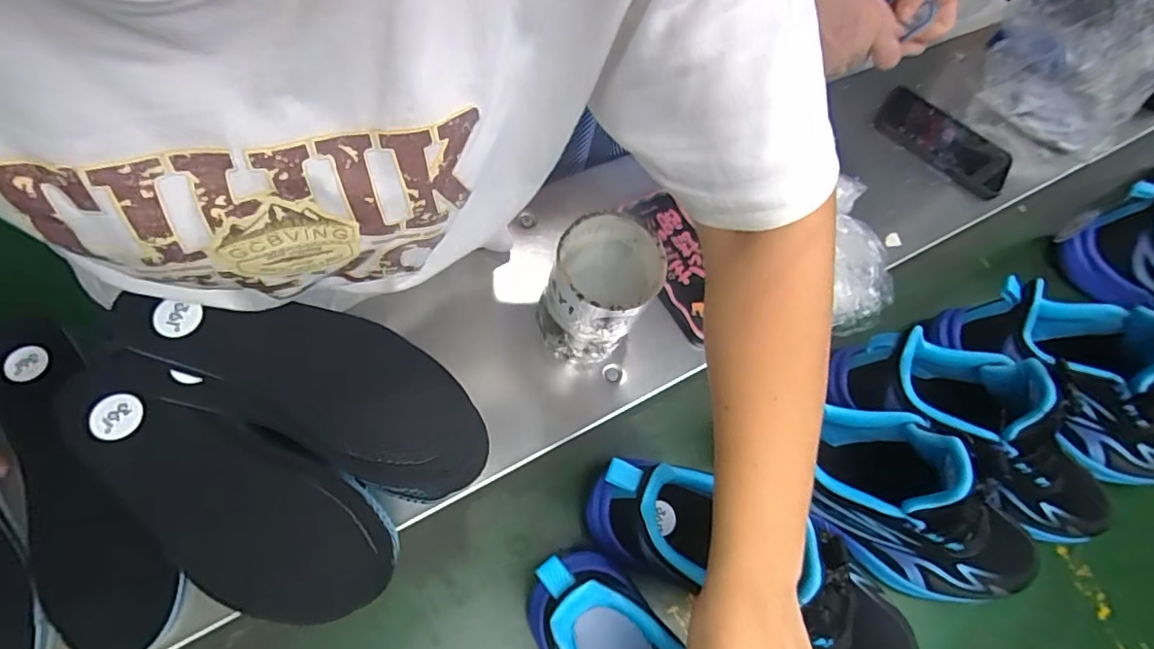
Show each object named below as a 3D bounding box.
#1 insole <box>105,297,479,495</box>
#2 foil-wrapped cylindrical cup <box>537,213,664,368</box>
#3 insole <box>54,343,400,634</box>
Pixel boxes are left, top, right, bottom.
[{"bbox_3d":[-0.166,0.033,0.355,0.234,0.021,0.083,24,64,-4],"label":"insole"},{"bbox_3d":[0.022,-0.023,0.471,0.081,0.122,0.084,1,63,-2],"label":"foil-wrapped cylindrical cup"},{"bbox_3d":[-0.208,0.095,0.332,0.213,0.013,0.084,36,67,1],"label":"insole"}]

